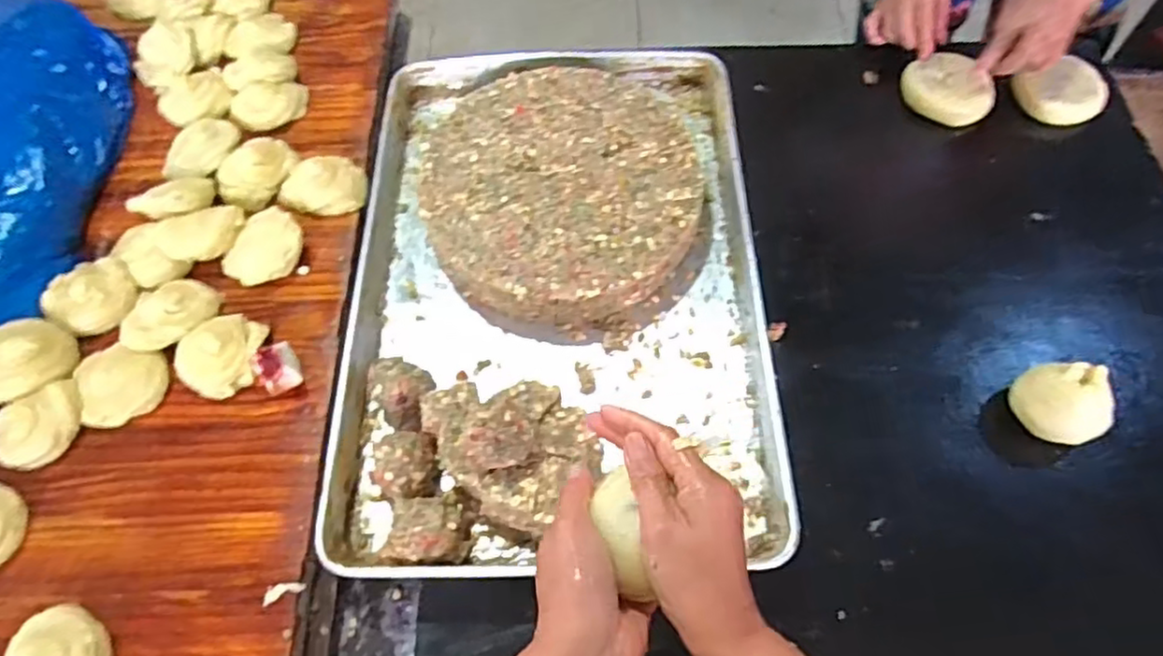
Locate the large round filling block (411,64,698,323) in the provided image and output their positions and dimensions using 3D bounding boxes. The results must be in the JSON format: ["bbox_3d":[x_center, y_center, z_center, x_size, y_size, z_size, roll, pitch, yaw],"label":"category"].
[{"bbox_3d":[-0.024,-0.151,0.749,0.286,0.060,0.300,0,63,0],"label":"large round filling block"}]

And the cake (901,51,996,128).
[{"bbox_3d":[0.445,-0.295,0.842,0.089,0.031,0.102,-25,65,-12],"label":"cake"}]

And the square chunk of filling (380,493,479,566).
[{"bbox_3d":[-0.129,0.173,0.592,0.067,0.058,0.064,5,63,3],"label":"square chunk of filling"}]

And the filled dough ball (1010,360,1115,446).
[{"bbox_3d":[0.442,0.071,0.634,0.064,0.064,0.073,-10,63,-5],"label":"filled dough ball"}]

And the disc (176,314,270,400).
[{"bbox_3d":[-0.343,0.023,0.651,0.078,0.026,0.081,0,63,0],"label":"disc"}]

